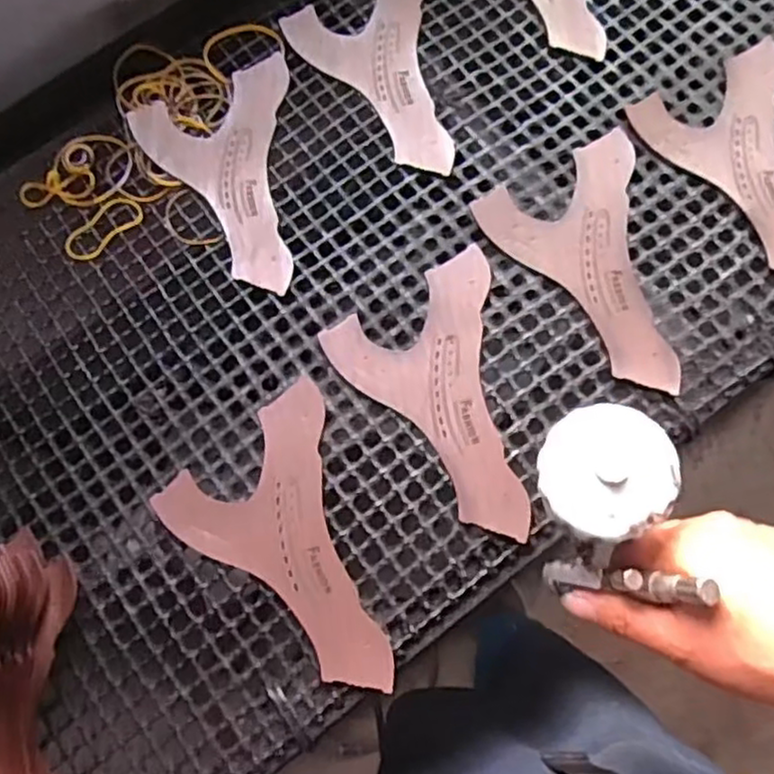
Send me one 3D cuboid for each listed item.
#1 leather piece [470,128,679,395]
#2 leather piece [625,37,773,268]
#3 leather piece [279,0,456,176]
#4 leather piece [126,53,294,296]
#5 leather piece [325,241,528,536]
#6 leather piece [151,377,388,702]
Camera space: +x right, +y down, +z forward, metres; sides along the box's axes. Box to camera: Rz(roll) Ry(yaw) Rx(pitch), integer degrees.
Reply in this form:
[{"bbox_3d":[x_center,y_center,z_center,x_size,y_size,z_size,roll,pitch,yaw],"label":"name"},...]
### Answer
[{"bbox_3d":[0.181,-0.098,0.573,0.142,0.009,0.208,-27,75,-3],"label":"leather piece"},{"bbox_3d":[0.317,-0.185,0.591,0.140,0.009,0.208,-26,72,-2],"label":"leather piece"},{"bbox_3d":[0.015,-0.287,0.643,0.143,0.009,0.213,-28,74,-4],"label":"leather piece"},{"bbox_3d":[-0.118,-0.185,0.624,0.141,0.006,0.211,-27,75,-9],"label":"leather piece"},{"bbox_3d":[0.061,0.008,0.548,0.140,0.006,0.208,-31,72,-2],"label":"leather piece"},{"bbox_3d":[-0.053,0.115,0.528,0.144,0.009,0.209,-42,76,-8],"label":"leather piece"}]

